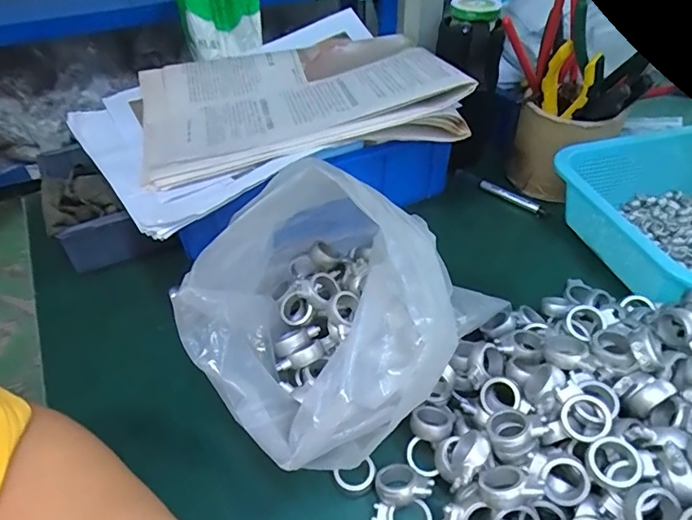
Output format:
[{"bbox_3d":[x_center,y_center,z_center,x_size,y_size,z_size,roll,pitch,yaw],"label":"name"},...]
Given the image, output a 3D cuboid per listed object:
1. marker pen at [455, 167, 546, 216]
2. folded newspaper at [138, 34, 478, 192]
[{"bbox_3d":[0.165,-0.074,0.534,0.107,0.009,0.015,29,52,29],"label":"marker pen"},{"bbox_3d":[-0.055,-0.161,0.468,0.276,0.044,0.201,-13,43,-12],"label":"folded newspaper"}]

